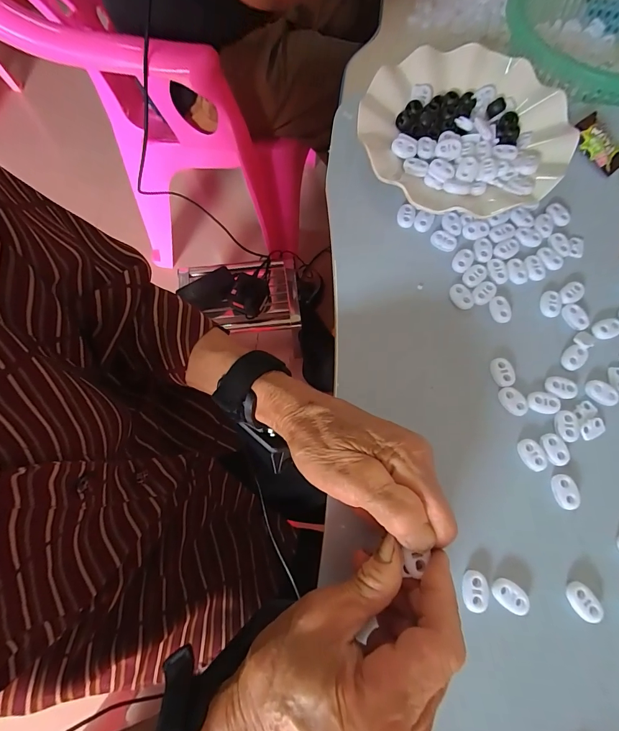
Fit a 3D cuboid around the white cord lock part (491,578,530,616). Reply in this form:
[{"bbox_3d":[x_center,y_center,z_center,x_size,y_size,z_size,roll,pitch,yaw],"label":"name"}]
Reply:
[{"bbox_3d":[0.124,0.141,0.219,0.022,0.004,0.014,39,75,14],"label":"white cord lock part"}]

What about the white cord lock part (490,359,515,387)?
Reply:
[{"bbox_3d":[0.143,0.005,0.264,0.015,0.005,0.021,-14,70,-4],"label":"white cord lock part"}]

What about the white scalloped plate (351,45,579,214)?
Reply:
[{"bbox_3d":[0.136,-0.207,0.320,0.173,0.050,0.173,9,70,4],"label":"white scalloped plate"}]

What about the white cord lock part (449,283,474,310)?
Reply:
[{"bbox_3d":[0.120,-0.055,0.281,0.015,0.005,0.021,-21,71,-7],"label":"white cord lock part"}]

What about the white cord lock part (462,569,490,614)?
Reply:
[{"bbox_3d":[0.102,0.139,0.219,0.014,0.004,0.022,2,70,2],"label":"white cord lock part"}]

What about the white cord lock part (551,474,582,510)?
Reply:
[{"bbox_3d":[0.171,0.084,0.237,0.014,0.006,0.022,-6,70,-1],"label":"white cord lock part"}]

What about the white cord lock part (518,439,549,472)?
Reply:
[{"bbox_3d":[0.154,0.061,0.245,0.014,0.004,0.022,-24,71,-8],"label":"white cord lock part"}]

